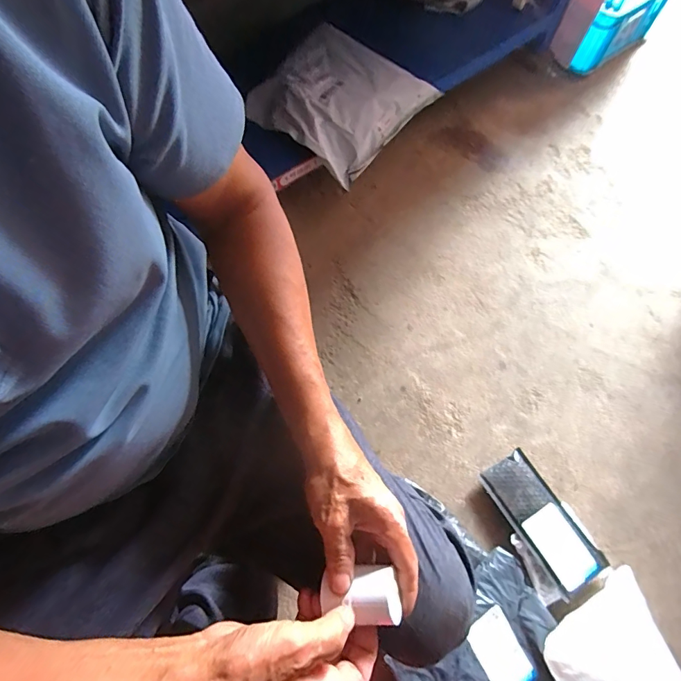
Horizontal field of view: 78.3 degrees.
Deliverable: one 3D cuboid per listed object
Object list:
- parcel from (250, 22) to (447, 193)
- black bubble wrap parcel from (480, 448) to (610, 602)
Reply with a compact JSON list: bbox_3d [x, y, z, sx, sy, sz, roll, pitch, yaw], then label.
[{"bbox_3d":[-0.006,-0.558,0.969,0.331,0.064,0.319,38,75,3],"label":"parcel"},{"bbox_3d":[0.368,0.330,0.770,0.115,0.035,0.238,-29,70,-13],"label":"black bubble wrap parcel"}]

